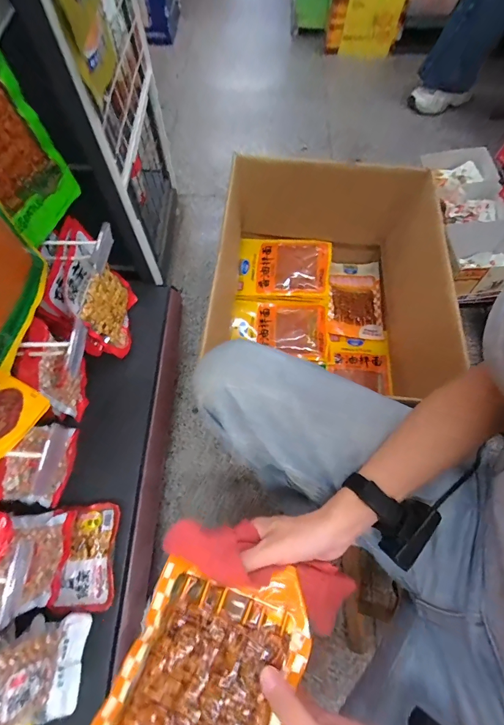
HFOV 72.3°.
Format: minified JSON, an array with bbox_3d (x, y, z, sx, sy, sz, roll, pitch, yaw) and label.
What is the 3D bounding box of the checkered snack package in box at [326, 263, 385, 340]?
[{"bbox_3d":[0.296,-0.180,0.980,0.151,0.031,0.232,7,67,2],"label":"checkered snack package in box"}]

